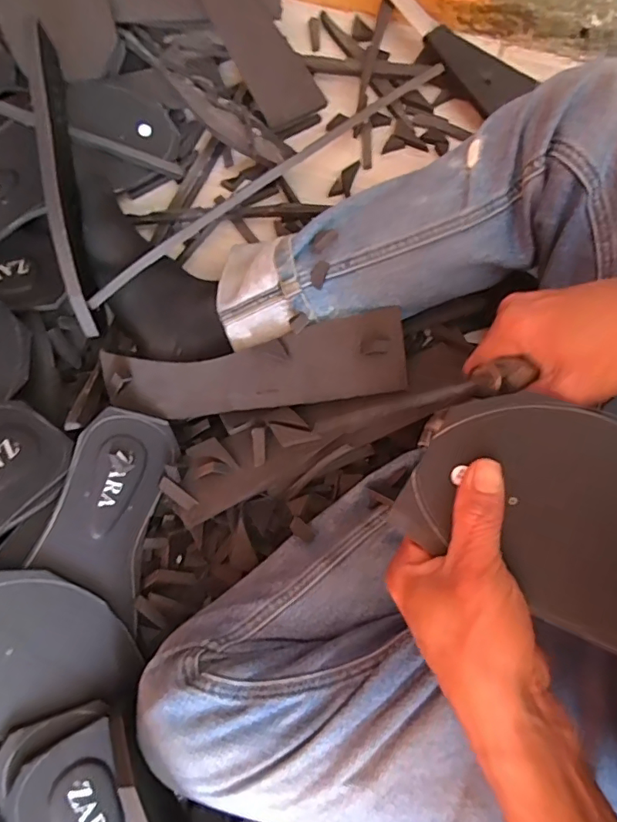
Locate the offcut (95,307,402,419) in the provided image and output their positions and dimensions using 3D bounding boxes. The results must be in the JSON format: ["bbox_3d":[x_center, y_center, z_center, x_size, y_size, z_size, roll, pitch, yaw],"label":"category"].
[{"bbox_3d":[-0.043,-0.035,0.436,0.249,0.015,0.070,-9,90,2],"label":"offcut"}]

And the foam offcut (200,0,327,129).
[{"bbox_3d":[-0.072,-0.415,0.527,0.063,0.017,0.257,-32,92,-5],"label":"foam offcut"}]

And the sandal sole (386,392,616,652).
[{"bbox_3d":[0.162,0.075,0.245,0.228,0.018,0.098,35,82,13],"label":"sandal sole"}]

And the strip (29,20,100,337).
[{"bbox_3d":[-0.208,-0.200,0.433,0.020,0.080,0.253,-8,79,0],"label":"strip"}]

